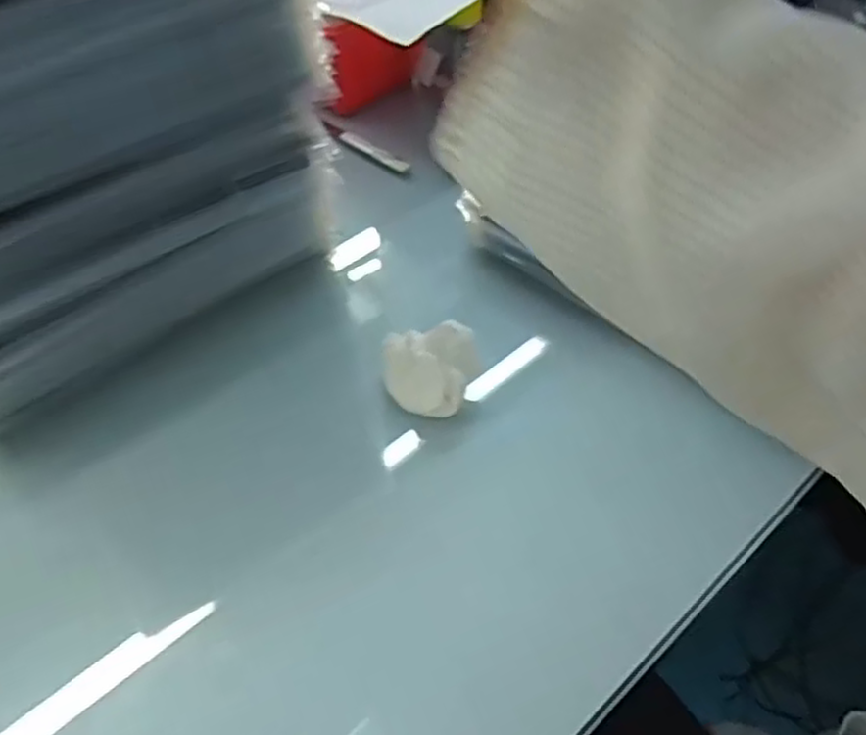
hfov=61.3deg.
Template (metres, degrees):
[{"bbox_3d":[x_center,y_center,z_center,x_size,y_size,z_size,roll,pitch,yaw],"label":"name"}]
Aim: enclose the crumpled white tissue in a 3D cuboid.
[{"bbox_3d":[-0.001,0.001,0.445,0.059,0.040,0.047,-4,51,-2],"label":"crumpled white tissue"}]

